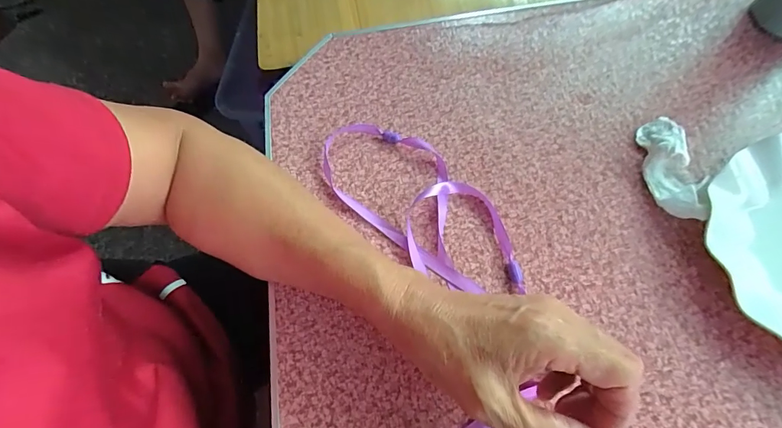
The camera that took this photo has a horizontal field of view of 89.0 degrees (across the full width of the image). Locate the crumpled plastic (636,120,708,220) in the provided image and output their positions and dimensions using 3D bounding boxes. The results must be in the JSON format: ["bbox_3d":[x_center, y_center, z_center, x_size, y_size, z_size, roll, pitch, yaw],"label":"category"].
[{"bbox_3d":[0.223,-0.038,0.319,0.034,0.024,0.091,-1,66,2],"label":"crumpled plastic"}]

